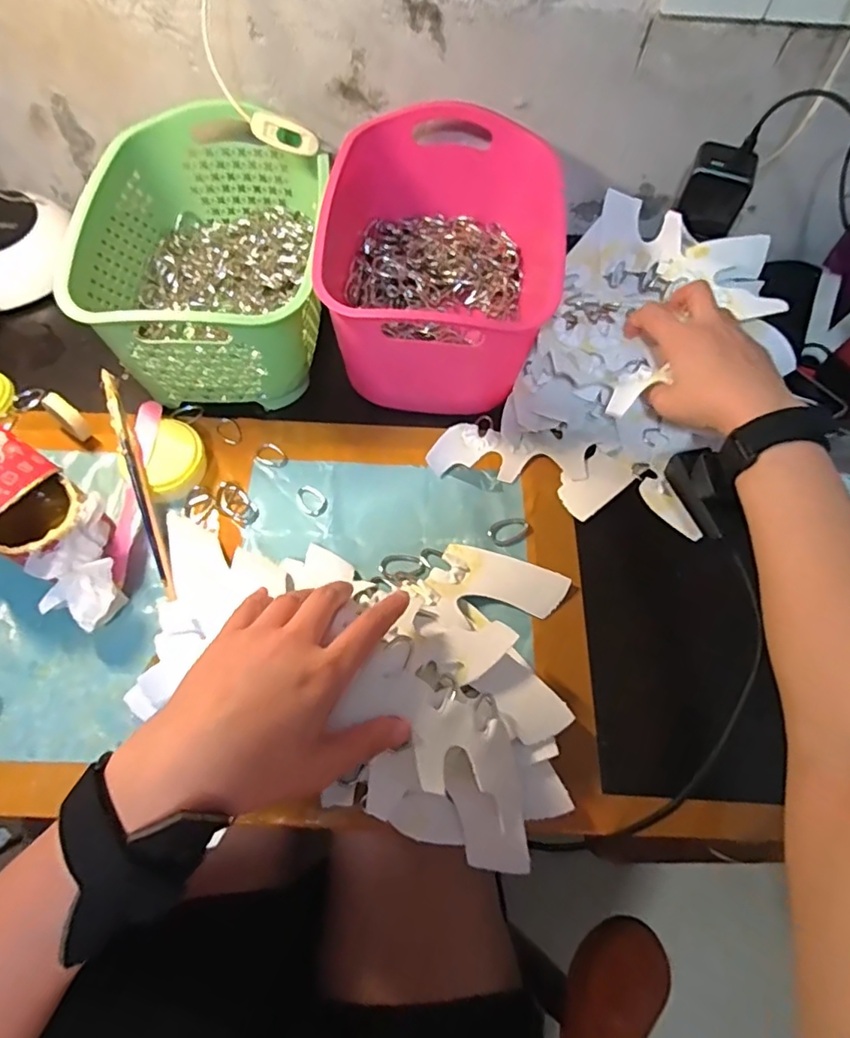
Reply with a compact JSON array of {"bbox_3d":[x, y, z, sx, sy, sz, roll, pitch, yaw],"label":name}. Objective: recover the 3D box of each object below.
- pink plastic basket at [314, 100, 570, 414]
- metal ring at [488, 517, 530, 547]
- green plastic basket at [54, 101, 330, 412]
[{"bbox_3d":[0.015,-0.236,0.534,0.202,0.128,0.257,10,63,3],"label":"pink plastic basket"},{"bbox_3d":[0.072,0.010,0.485,0.035,0.004,0.022,-21,65,-13],"label":"metal ring"},{"bbox_3d":[-0.188,-0.235,0.523,0.192,0.122,0.258,1,63,-1],"label":"green plastic basket"}]

